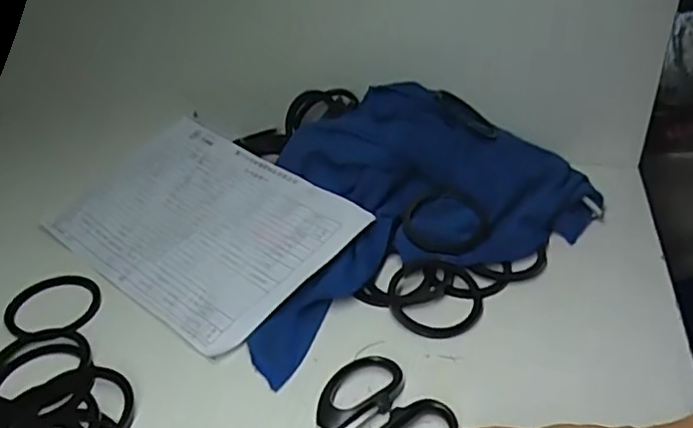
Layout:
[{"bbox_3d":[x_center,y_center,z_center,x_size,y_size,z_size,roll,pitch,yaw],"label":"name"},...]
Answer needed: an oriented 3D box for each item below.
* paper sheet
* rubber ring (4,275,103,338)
[{"bbox_3d":[-0.106,0.002,0.454,0.211,0.029,0.139,25,43,35],"label":"paper sheet"},{"bbox_3d":[-0.184,0.056,0.403,0.057,0.005,0.058,-2,34,2],"label":"rubber ring"}]

